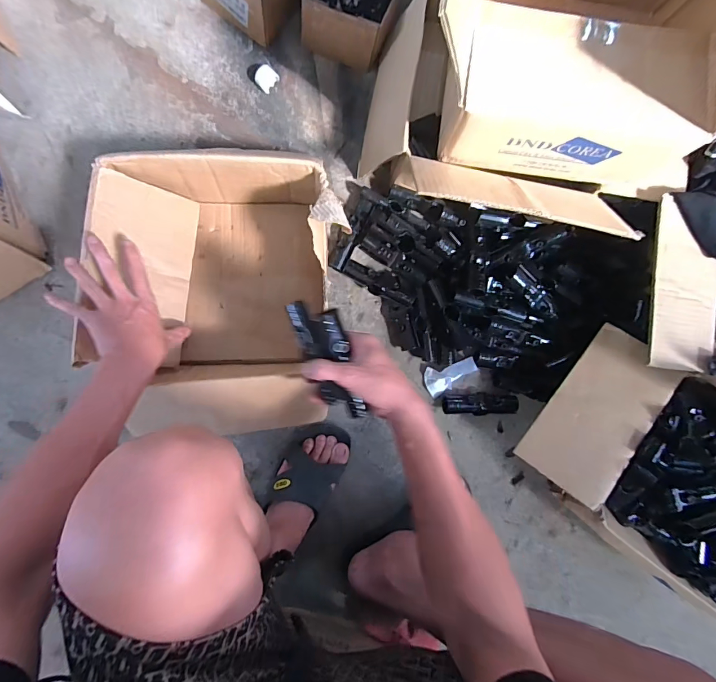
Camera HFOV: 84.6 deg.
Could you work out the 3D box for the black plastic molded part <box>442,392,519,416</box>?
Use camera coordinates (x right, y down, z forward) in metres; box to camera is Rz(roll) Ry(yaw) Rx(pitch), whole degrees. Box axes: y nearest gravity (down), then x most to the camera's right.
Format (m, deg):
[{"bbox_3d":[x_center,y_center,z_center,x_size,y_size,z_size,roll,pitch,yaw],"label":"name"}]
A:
[{"bbox_3d":[0.217,0.111,0.695,0.134,0.029,0.035,1,87,-7],"label":"black plastic molded part"}]

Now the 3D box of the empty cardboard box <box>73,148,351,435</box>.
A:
[{"bbox_3d":[-0.204,-0.067,0.581,0.316,0.147,0.384,3,86,-7],"label":"empty cardboard box"}]

